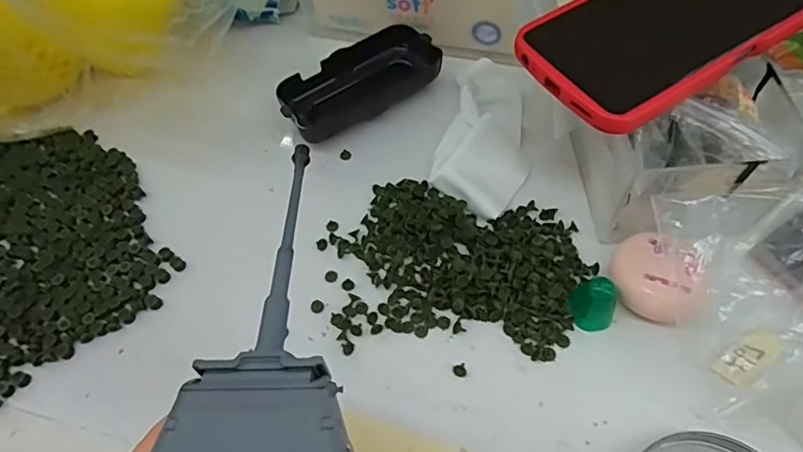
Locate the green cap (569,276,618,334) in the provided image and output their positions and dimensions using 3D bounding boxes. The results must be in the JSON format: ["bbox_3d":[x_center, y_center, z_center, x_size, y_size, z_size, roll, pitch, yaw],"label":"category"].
[{"bbox_3d":[0.100,0.040,0.279,0.020,0.024,0.019,-2,59,3],"label":"green cap"}]

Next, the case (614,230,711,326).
[{"bbox_3d":[0.133,0.027,0.283,0.040,0.025,0.048,-33,63,-15],"label":"case"}]

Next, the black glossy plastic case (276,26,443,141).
[{"bbox_3d":[-0.029,-0.097,0.372,0.107,0.024,0.047,-28,61,-13],"label":"black glossy plastic case"}]

